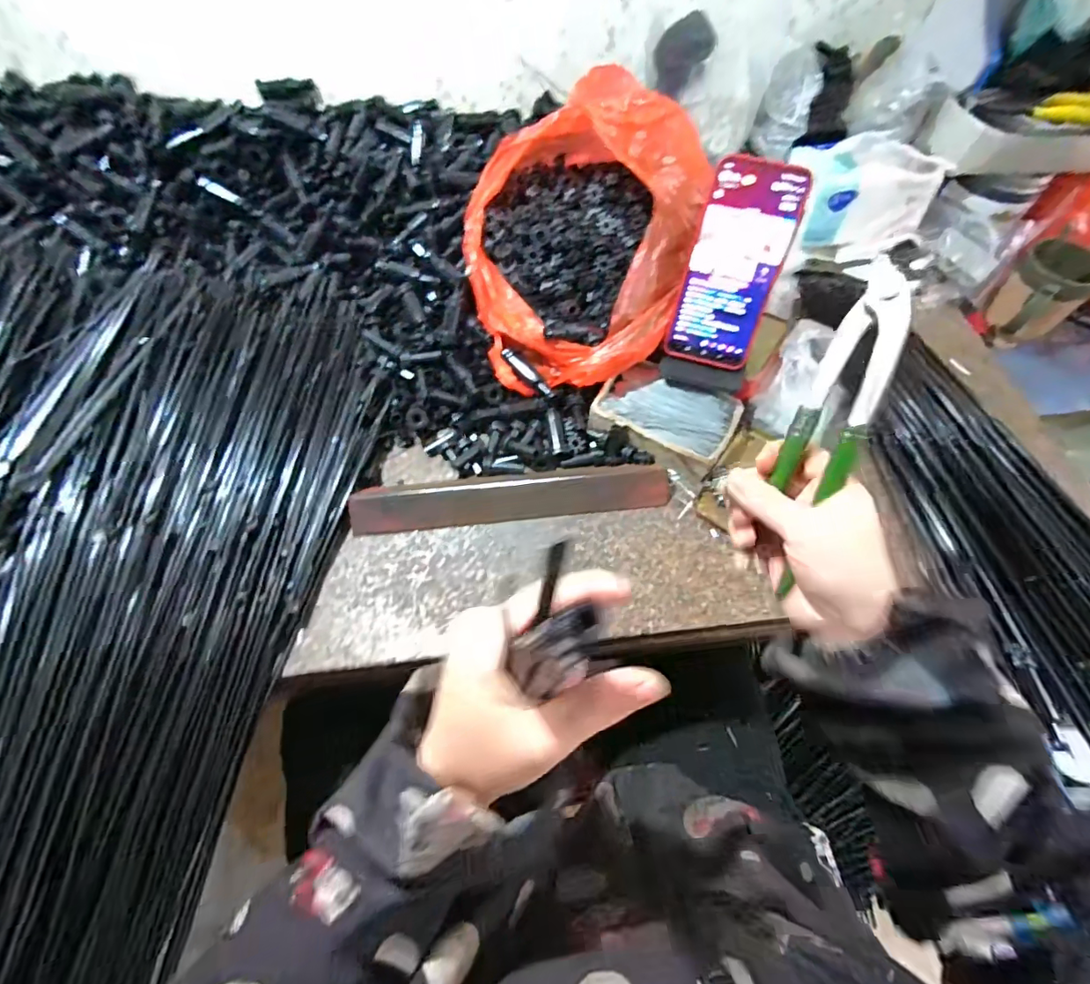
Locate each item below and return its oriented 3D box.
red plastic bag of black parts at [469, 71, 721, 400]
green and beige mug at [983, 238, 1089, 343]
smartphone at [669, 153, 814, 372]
[{"bbox_3d":[0.035,-0.246,0.492,0.206,0.152,0.273,15,63,7],"label":"red plastic bag of black parts"},{"bbox_3d":[0.591,-0.239,0.614,0.076,0.102,0.083,-35,67,-18],"label":"green and beige mug"},{"bbox_3d":[0.164,-0.194,0.448,0.081,0.162,0.009,16,30,9],"label":"smartphone"}]

